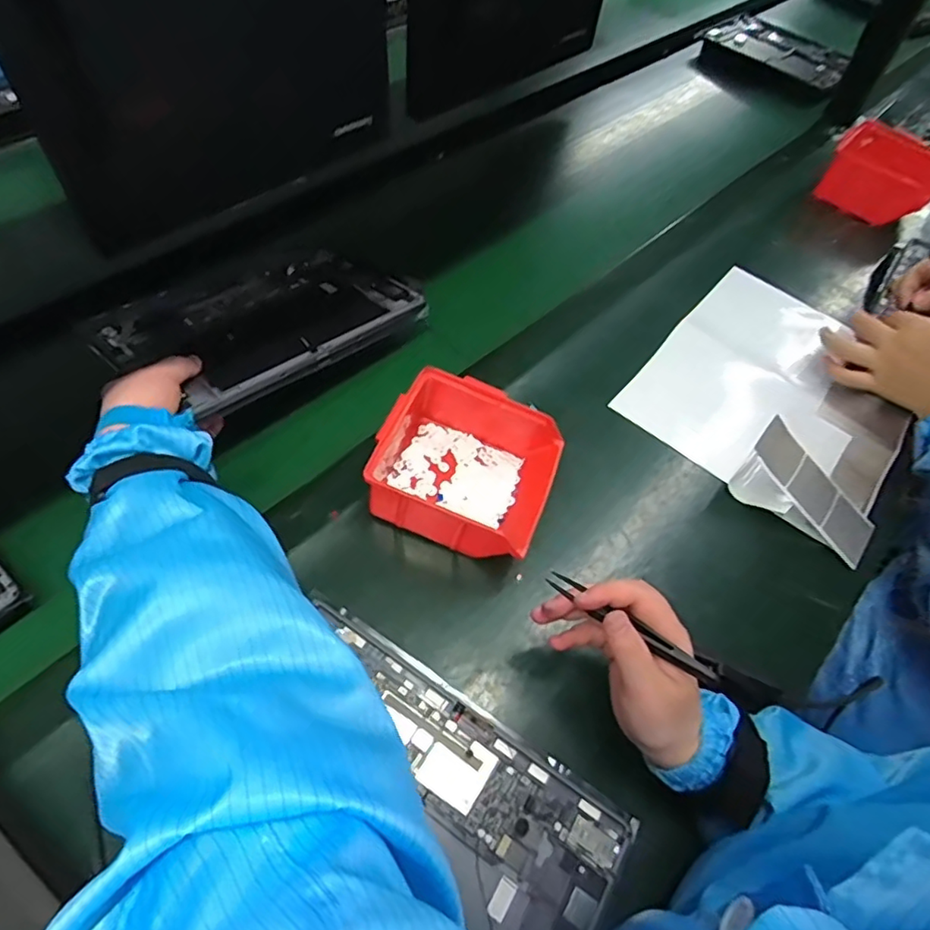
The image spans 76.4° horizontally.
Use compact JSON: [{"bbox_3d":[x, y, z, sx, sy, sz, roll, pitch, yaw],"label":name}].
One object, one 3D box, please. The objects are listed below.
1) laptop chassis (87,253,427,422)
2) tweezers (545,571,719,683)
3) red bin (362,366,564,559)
[{"bbox_3d":[-0.177,-0.135,0.535,0.172,0.025,0.251,39,58,24],"label":"laptop chassis"},{"bbox_3d":[0.098,0.095,0.354,0.110,0.006,0.009,30,54,25],"label":"tweezers"},{"bbox_3d":[-0.002,0.000,0.485,0.145,0.080,0.130,20,52,11],"label":"red bin"}]

